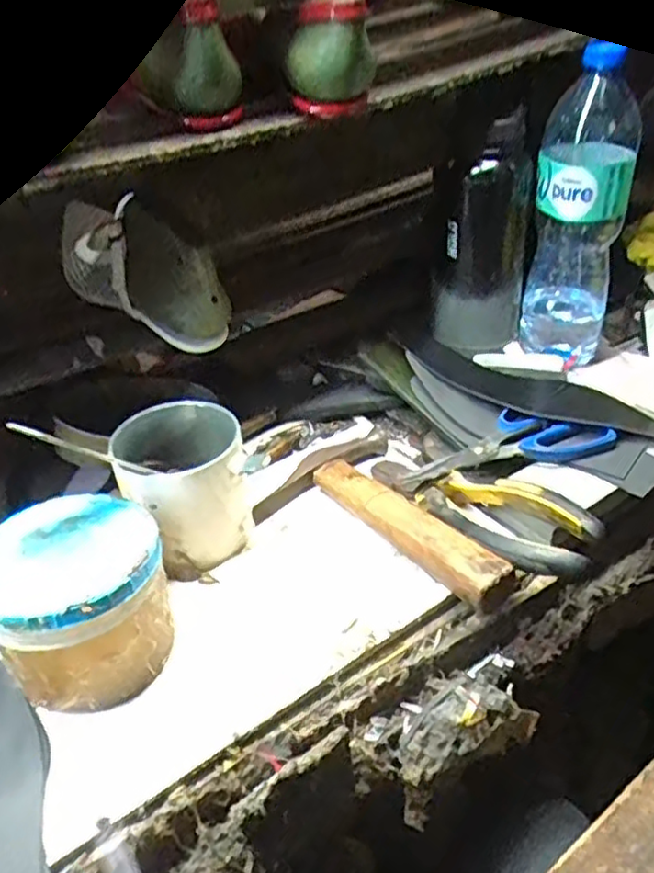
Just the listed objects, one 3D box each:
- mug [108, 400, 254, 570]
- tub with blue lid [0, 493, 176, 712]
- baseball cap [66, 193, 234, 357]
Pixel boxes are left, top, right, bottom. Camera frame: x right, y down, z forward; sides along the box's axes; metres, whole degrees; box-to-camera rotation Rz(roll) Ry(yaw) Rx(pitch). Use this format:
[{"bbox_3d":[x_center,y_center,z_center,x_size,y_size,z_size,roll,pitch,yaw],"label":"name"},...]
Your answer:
[{"bbox_3d":[-0.101,0.035,0.489,0.088,0.091,0.080,-17,40,-18],"label":"mug"},{"bbox_3d":[-0.151,0.095,0.414,0.107,0.085,0.111,-25,43,-26],"label":"tub with blue lid"},{"bbox_3d":[-0.162,-0.152,0.585,0.204,0.092,0.069,28,47,33],"label":"baseball cap"}]

